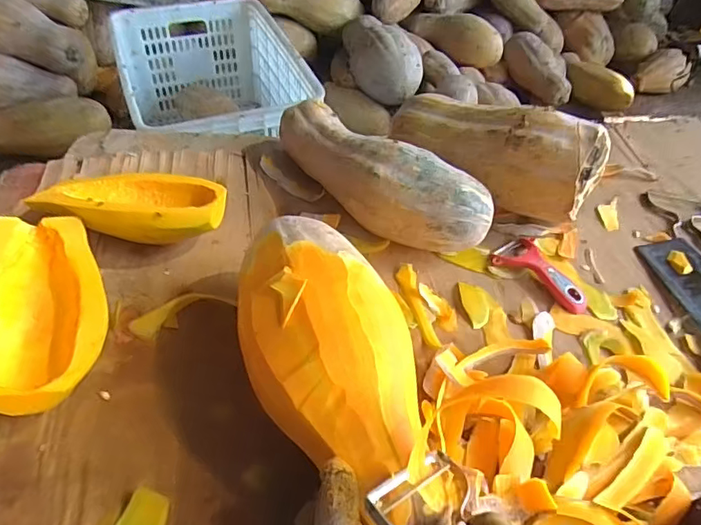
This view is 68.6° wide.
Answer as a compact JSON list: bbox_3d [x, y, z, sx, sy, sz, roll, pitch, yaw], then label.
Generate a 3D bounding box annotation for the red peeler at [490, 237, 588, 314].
[{"bbox_3d":[0.251,0.010,0.659,0.066,0.018,0.128,-33,60,-29],"label":"red peeler"}]

